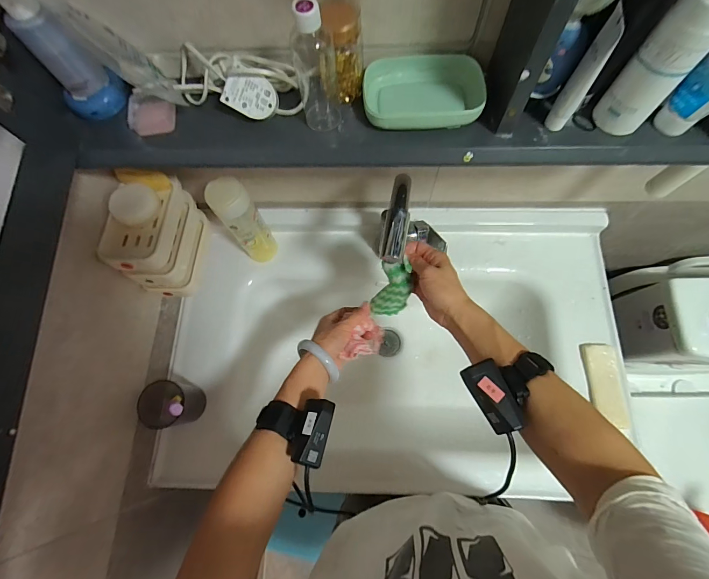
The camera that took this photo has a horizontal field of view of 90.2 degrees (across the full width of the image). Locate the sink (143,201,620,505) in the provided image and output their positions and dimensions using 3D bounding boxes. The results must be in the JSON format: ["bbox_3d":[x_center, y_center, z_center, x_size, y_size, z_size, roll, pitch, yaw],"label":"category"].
[{"bbox_3d":[0.069,0.130,0.709,0.771,0.232,0.516,1,72,3],"label":"sink"}]

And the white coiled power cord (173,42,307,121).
[{"bbox_3d":[-0.126,-0.222,0.382,0.153,0.042,0.060,12,73,6],"label":"white coiled power cord"}]

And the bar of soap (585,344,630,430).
[{"bbox_3d":[0.424,0.159,0.592,0.047,0.012,0.131,1,72,3],"label":"bar of soap"}]

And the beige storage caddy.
[{"bbox_3d":[-0.296,-0.078,0.540,0.082,0.132,0.148,5,72,4],"label":"beige storage caddy"}]

